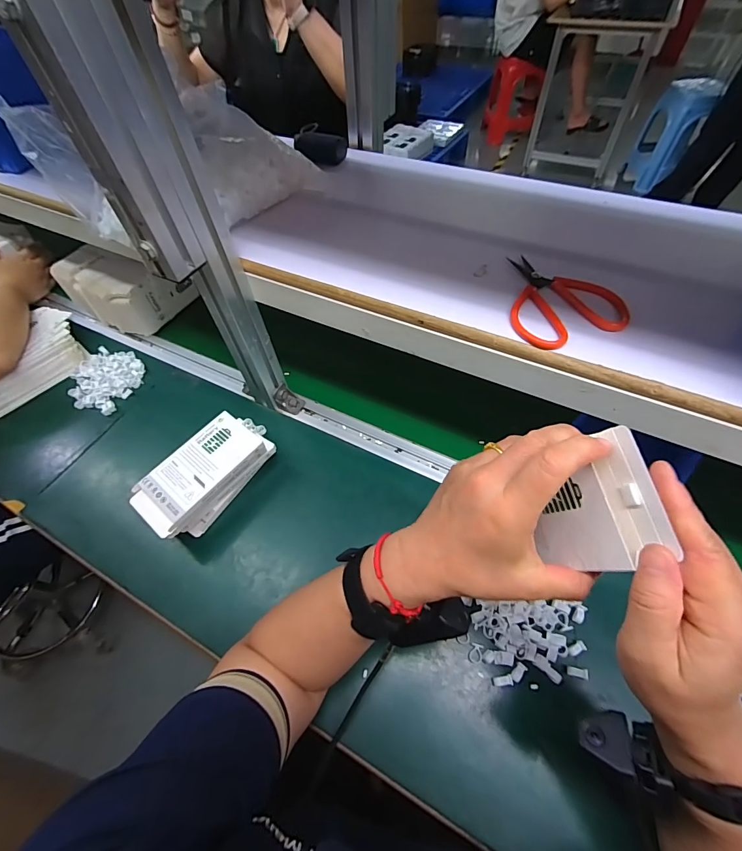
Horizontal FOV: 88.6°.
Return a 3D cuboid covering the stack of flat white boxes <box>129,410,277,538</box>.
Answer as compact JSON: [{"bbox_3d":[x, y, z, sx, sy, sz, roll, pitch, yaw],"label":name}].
[{"bbox_3d":[-0.207,0.064,0.490,0.072,0.073,0.171,32,63,22],"label":"stack of flat white boxes"}]

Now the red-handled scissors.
[{"bbox_3d":[0.167,-0.123,0.359,0.096,0.011,0.120,-16,56,-8],"label":"red-handled scissors"}]

